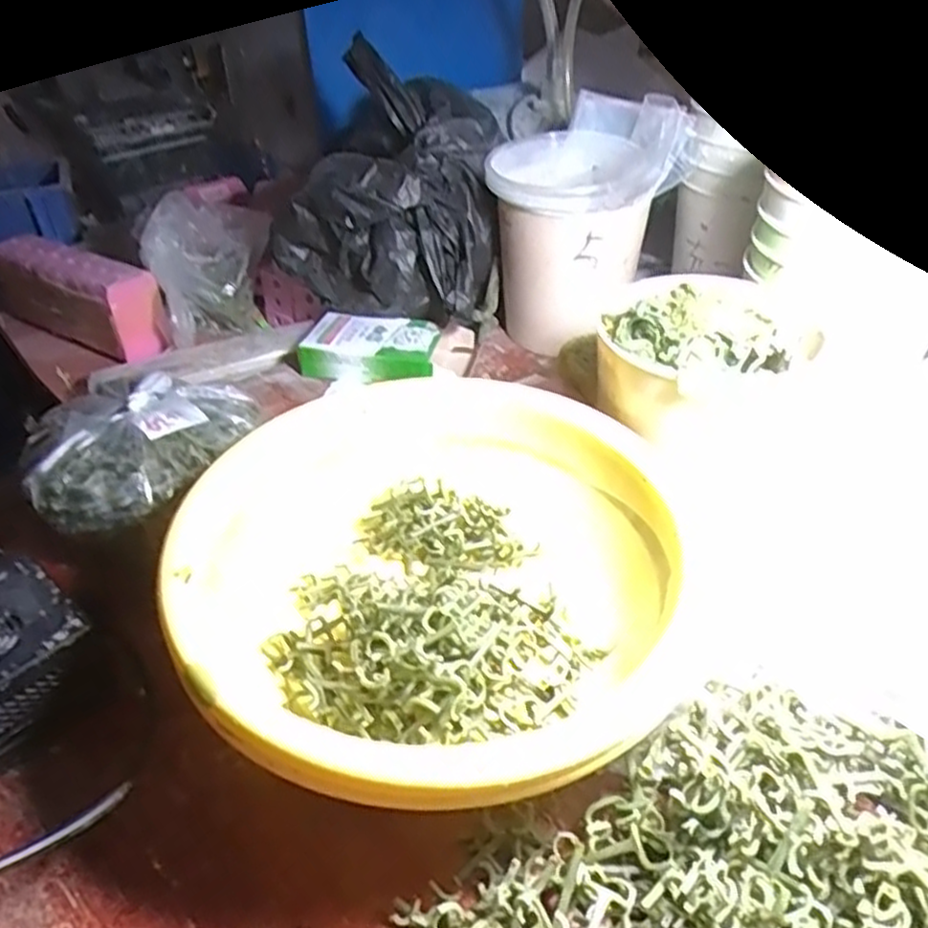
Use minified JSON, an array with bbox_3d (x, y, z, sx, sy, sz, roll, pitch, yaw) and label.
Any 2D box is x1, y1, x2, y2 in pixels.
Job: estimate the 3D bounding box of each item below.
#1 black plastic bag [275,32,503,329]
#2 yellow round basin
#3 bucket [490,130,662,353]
[{"bbox_3d":[-0.052,-0.216,0.587,0.160,0.162,0.137,13,41,19],"label":"black plastic bag"},{"bbox_3d":[-0.018,0.056,0.352,0.209,0.084,0.226,-2,38,2],"label":"yellow round basin"},{"bbox_3d":[0.079,-0.170,0.581,0.107,0.131,0.104,-2,40,2],"label":"bucket"}]

